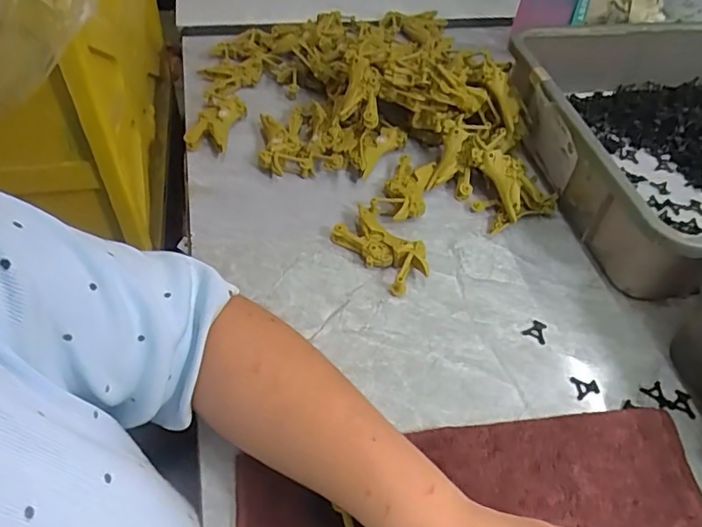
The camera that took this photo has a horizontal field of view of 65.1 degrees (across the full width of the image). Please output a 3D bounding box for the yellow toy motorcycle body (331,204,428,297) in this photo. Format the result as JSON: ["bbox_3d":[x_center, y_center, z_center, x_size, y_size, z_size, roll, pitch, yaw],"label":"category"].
[{"bbox_3d":[0.028,-0.019,0.535,0.047,0.029,0.101,-32,59,-29],"label":"yellow toy motorcycle body"}]

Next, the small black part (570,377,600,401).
[{"bbox_3d":[0.198,0.104,0.464,0.022,0.004,0.021,-5,50,-10],"label":"small black part"}]

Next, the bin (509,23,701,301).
[{"bbox_3d":[0.473,-0.153,0.650,0.542,0.102,0.410,-7,50,-11],"label":"bin"}]

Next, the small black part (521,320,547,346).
[{"bbox_3d":[0.169,0.061,0.496,0.021,0.004,0.021,32,53,21],"label":"small black part"}]

